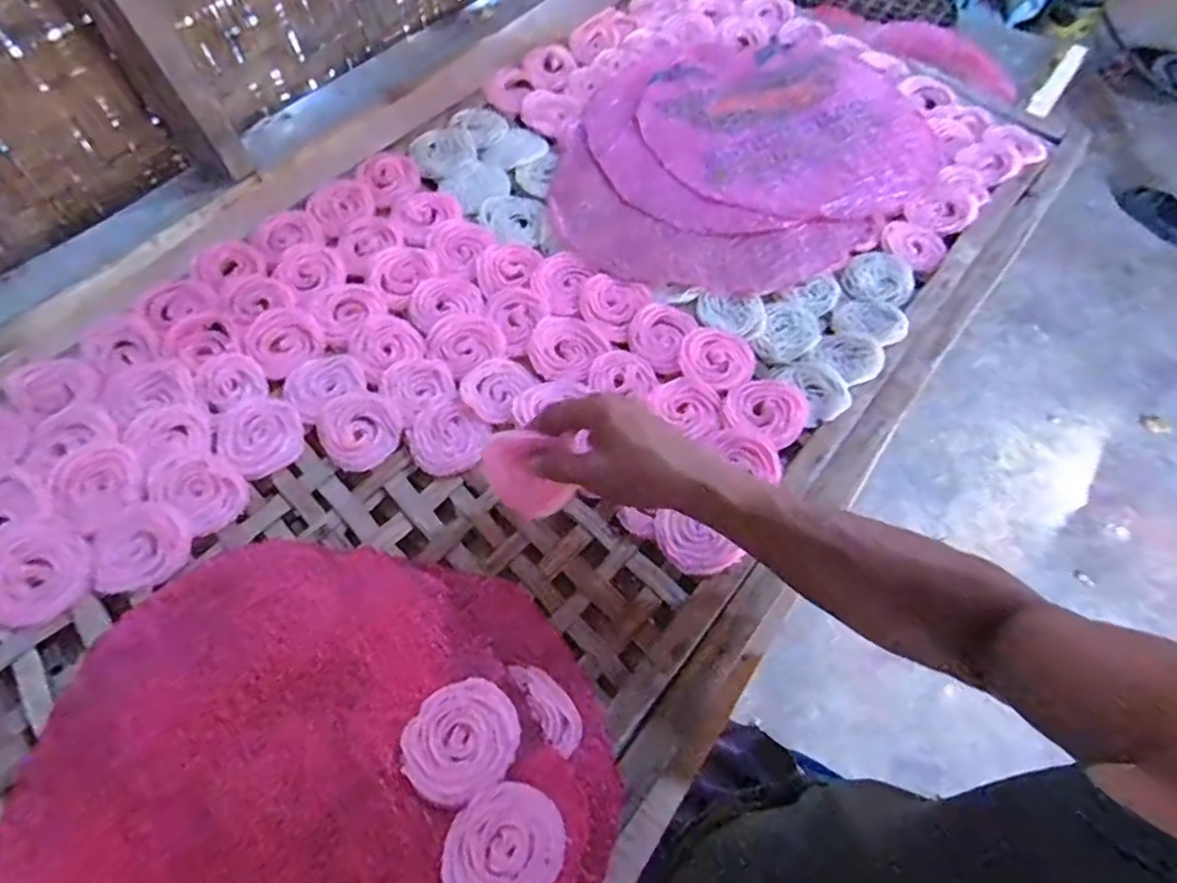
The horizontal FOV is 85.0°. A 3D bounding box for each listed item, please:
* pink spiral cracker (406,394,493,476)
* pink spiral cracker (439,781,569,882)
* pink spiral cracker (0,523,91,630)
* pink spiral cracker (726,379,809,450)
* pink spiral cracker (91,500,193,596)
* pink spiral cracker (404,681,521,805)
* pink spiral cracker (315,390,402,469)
[{"bbox_3d":[-0.124,-0.005,0.566,0.070,0.006,0.067,1,62,-3],"label":"pink spiral cracker"},{"bbox_3d":[-0.052,0.253,0.398,0.074,0.017,0.067,-35,67,-19],"label":"pink spiral cracker"},{"bbox_3d":[-0.419,0.100,0.487,0.073,0.008,0.079,1,62,-3],"label":"pink spiral cracker"},{"bbox_3d":[0.165,-0.030,0.589,0.070,0.009,0.071,1,62,-3],"label":"pink spiral cracker"},{"bbox_3d":[-0.347,0.080,0.498,0.069,0.007,0.067,1,62,-3],"label":"pink spiral cracker"},{"bbox_3d":[-0.085,0.201,0.434,0.075,0.012,0.068,-37,70,-20],"label":"pink spiral cracker"},{"bbox_3d":[-0.202,-0.012,0.565,0.065,0.007,0.075,-33,69,-19],"label":"pink spiral cracker"}]

